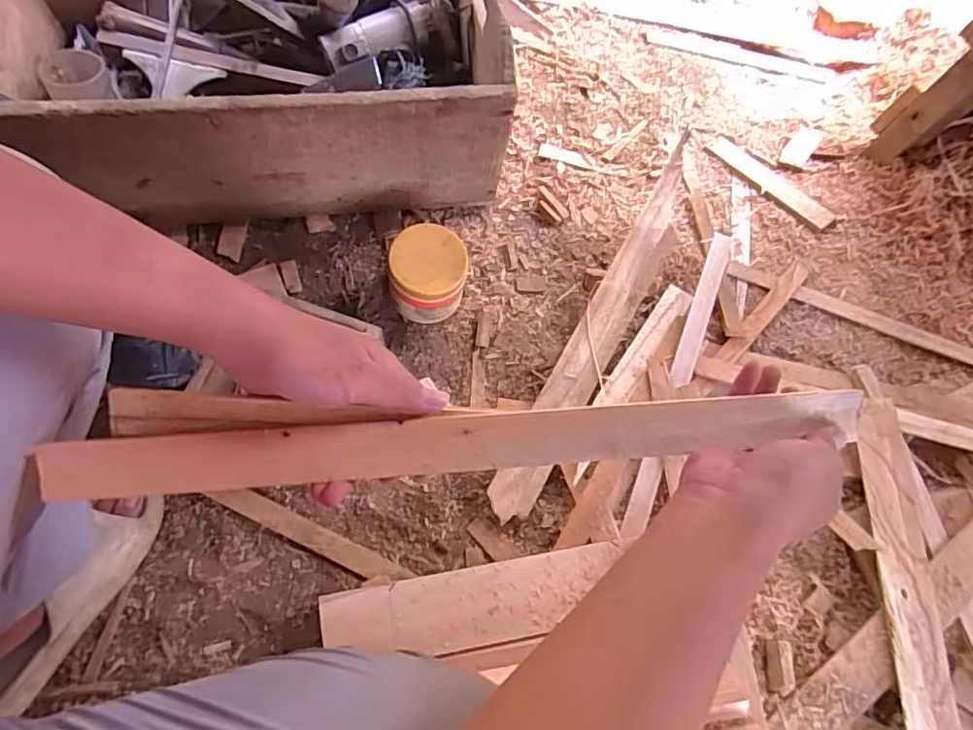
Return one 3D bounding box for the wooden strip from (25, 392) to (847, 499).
[{"bbox_3d":[-0.013,0.055,0.394,0.545,0.008,0.037,-4,93,-5],"label":"wooden strip"}]

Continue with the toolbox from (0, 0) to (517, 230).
[{"bbox_3d":[-0.307,-0.420,0.778,0.617,0.272,0.381,-7,69,-3],"label":"toolbox"}]

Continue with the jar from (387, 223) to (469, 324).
[{"bbox_3d":[-0.075,-0.119,0.771,0.098,0.118,0.098,0,69,0],"label":"jar"}]

